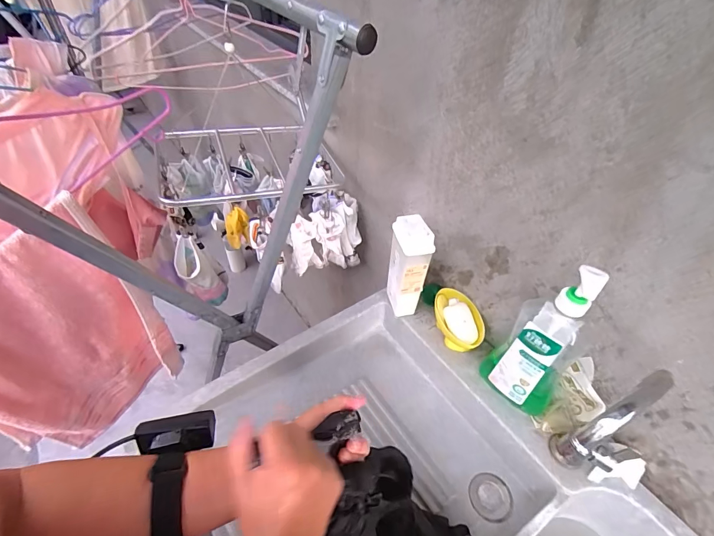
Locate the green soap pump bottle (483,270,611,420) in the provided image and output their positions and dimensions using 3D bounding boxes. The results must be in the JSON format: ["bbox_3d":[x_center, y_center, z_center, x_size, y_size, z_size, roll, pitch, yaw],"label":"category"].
[{"bbox_3d":[0.257,0.102,0.506,0.055,0.270,0.097,-32,56,-29],"label":"green soap pump bottle"}]

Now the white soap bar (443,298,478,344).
[{"bbox_3d":[0.182,0.092,0.653,0.047,0.016,0.092,-3,47,-6],"label":"white soap bar"}]

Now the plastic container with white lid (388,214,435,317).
[{"bbox_3d":[0.087,0.001,0.650,0.046,0.193,0.071,-9,48,-12],"label":"plastic container with white lid"}]

